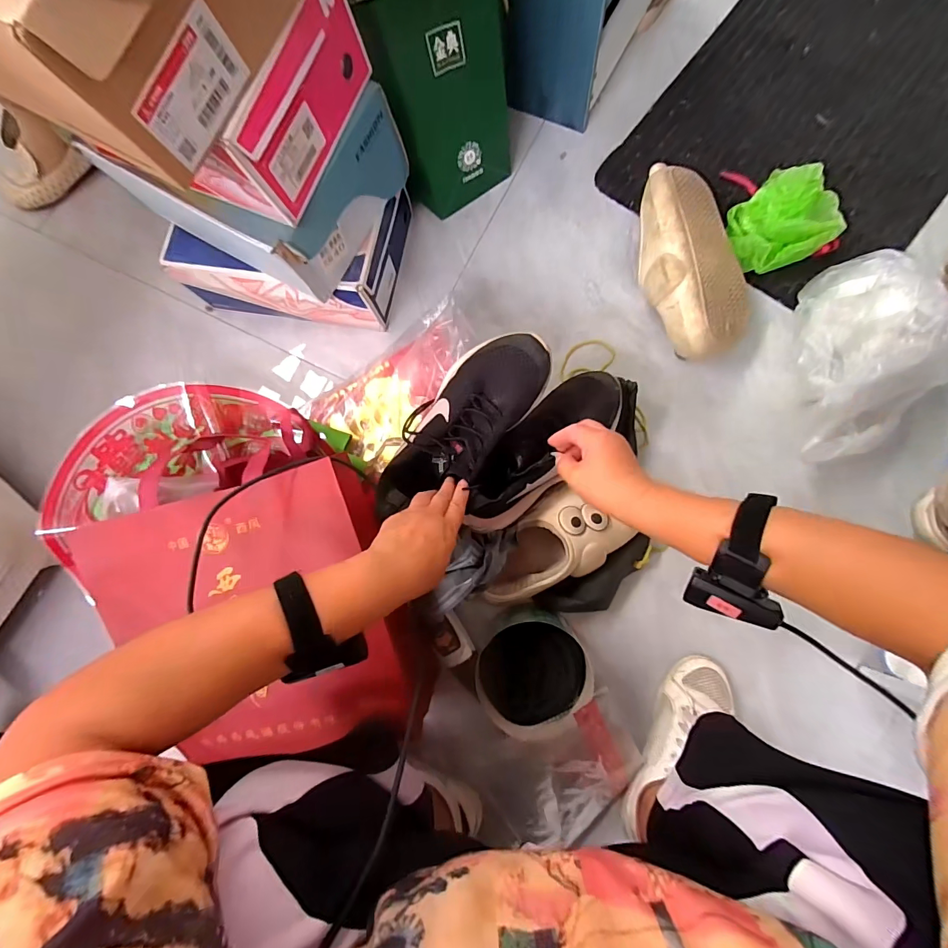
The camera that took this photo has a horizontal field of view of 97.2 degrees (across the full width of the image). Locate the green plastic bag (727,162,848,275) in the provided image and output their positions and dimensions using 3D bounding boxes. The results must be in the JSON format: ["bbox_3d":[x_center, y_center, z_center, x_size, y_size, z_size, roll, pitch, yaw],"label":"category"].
[{"bbox_3d":[0.442,-0.366,0.608,0.127,0.065,0.124,-19,81,3],"label":"green plastic bag"}]

